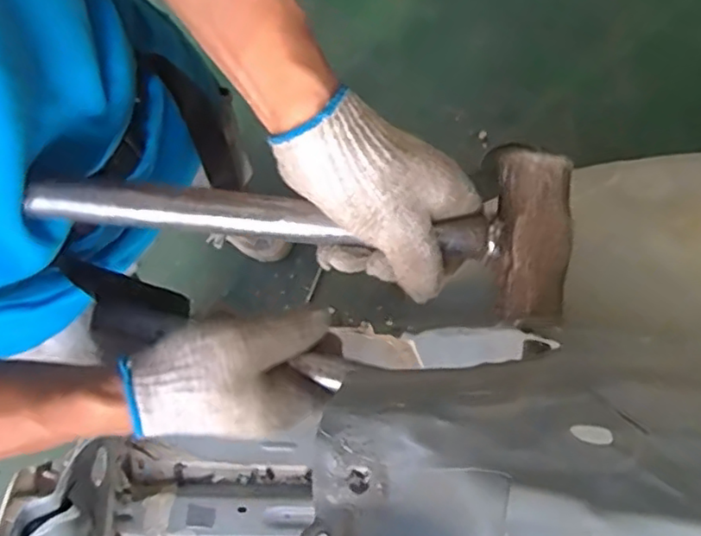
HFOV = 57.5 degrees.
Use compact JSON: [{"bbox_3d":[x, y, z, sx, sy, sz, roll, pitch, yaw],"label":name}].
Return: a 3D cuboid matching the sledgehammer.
[{"bbox_3d":[-0.023,-0.035,0.380,0.312,0.036,0.103,8,78,-6],"label":"sledgehammer"}]

